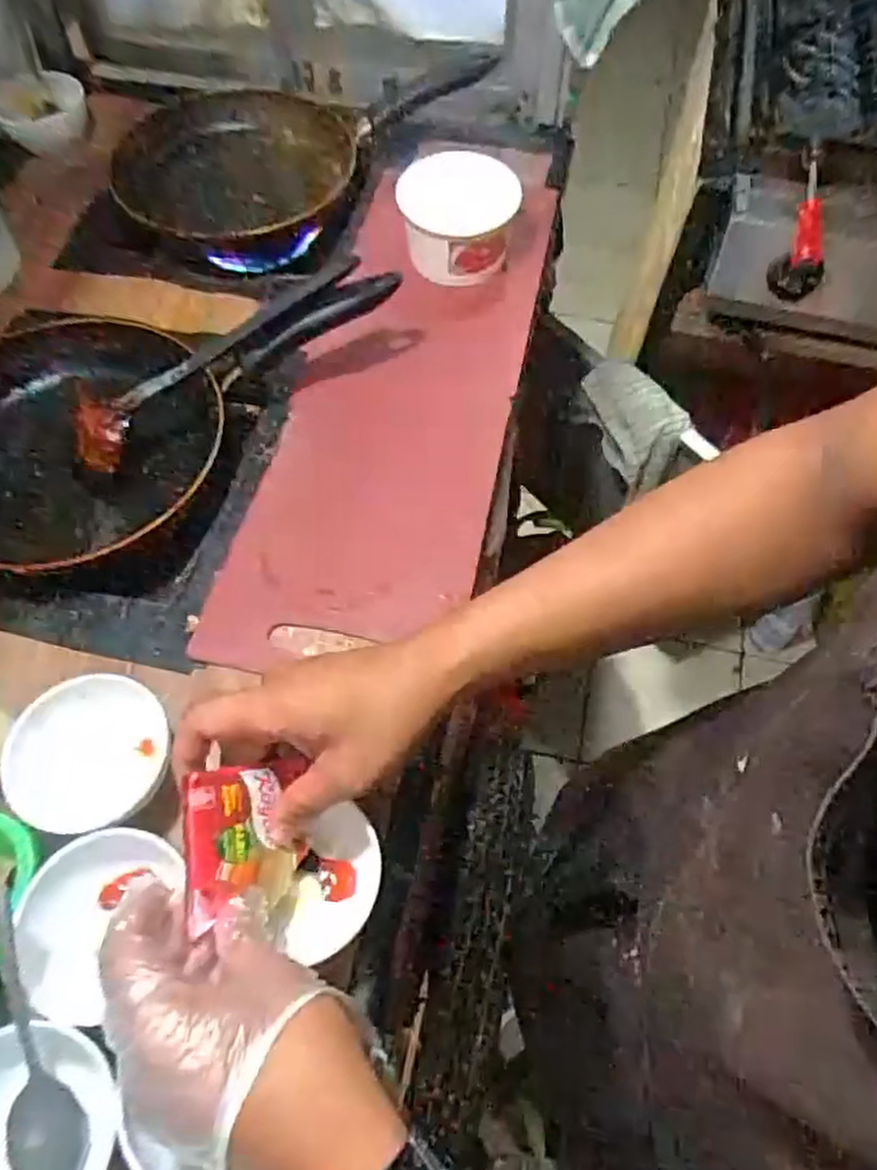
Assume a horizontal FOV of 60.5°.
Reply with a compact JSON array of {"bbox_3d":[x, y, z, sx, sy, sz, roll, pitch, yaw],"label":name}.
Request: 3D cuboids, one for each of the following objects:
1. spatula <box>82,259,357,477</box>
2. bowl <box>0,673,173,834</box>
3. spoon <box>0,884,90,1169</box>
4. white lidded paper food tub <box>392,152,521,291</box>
[{"bbox_3d":[-0.171,-0.178,0.570,0.250,0.020,0.055,-35,67,-3],"label":"spatula"},{"bbox_3d":[-0.219,0.103,0.469,0.085,0.042,0.087,9,62,4],"label":"bowl"},{"bbox_3d":[-0.209,0.226,0.380,0.033,0.023,0.145,-15,81,-9],"label":"spoon"},{"bbox_3d":[0.017,-0.328,0.677,0.100,0.071,0.091,0,61,-1],"label":"white lidded paper food tub"}]

